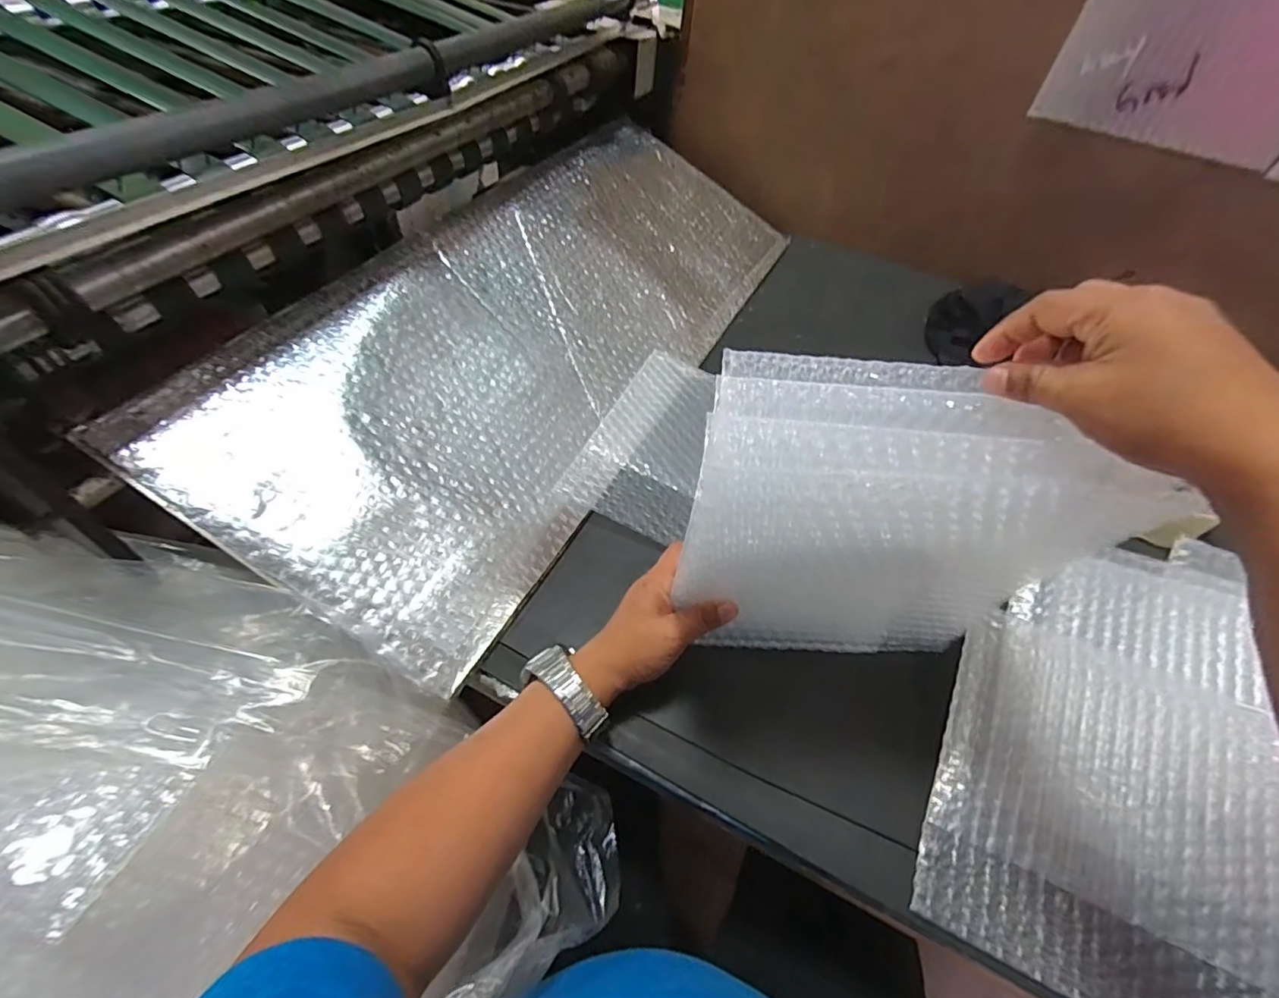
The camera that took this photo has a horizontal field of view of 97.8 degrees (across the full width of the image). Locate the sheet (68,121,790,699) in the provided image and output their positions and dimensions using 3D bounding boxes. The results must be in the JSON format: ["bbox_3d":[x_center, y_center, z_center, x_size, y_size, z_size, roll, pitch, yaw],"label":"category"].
[{"bbox_3d":[-0.081,-0.201,0.614,0.300,0.013,0.762,38,55,-5],"label":"sheet"}]

